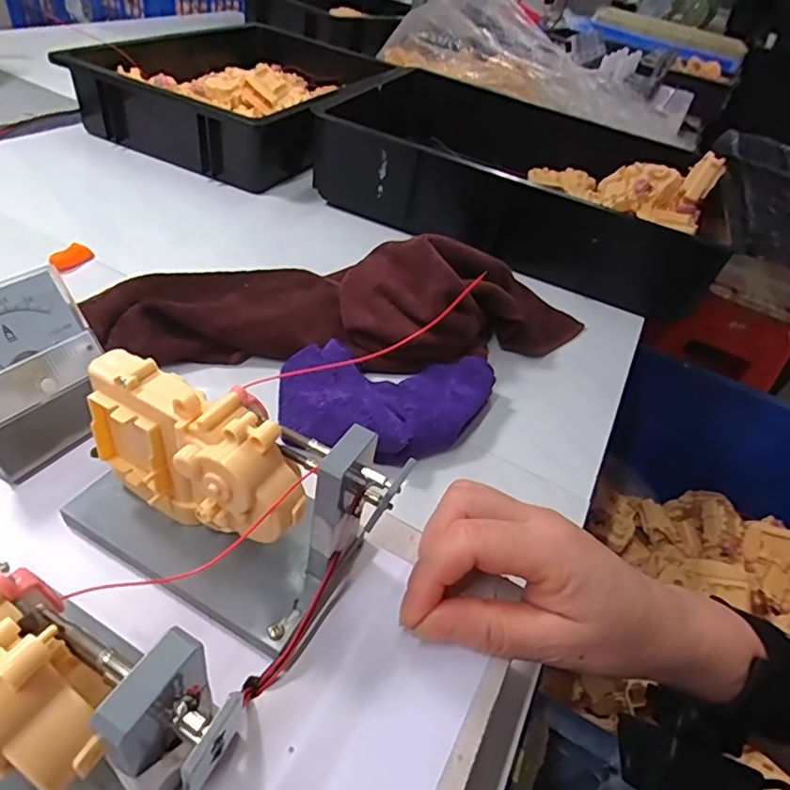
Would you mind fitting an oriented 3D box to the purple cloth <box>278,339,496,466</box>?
[{"bbox_3d":[-0.002,0.011,0.428,0.169,0.045,0.105,5,41,-10],"label":"purple cloth"}]

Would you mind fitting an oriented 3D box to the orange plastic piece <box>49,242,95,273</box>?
[{"bbox_3d":[-0.305,-0.129,0.517,0.016,0.015,0.046,14,41,1],"label":"orange plastic piece"}]

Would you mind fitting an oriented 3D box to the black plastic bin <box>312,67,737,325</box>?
[{"bbox_3d":[0.170,-0.302,0.749,0.515,0.117,0.377,25,42,13],"label":"black plastic bin"}]

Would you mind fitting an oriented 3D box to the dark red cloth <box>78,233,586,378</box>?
[{"bbox_3d":[-0.021,-0.090,0.483,0.458,0.081,0.139,3,42,-12],"label":"dark red cloth"}]

